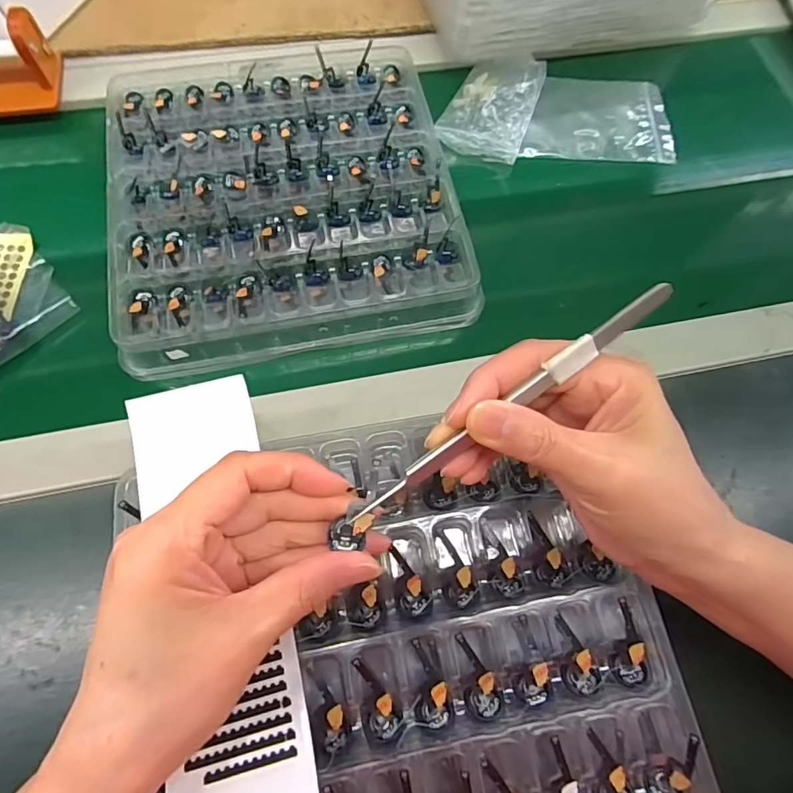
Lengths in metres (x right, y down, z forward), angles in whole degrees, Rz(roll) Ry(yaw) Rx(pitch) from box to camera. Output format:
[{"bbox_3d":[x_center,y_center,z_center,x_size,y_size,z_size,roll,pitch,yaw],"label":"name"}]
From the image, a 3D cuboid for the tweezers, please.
[{"bbox_3d":[0.042,0.005,0.203,0.151,0.010,0.008,-37,74,6],"label":"tweezers"}]

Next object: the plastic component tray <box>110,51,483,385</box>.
[{"bbox_3d":[-0.088,-0.163,0.398,0.253,0.031,0.263,-11,70,-7],"label":"plastic component tray"}]

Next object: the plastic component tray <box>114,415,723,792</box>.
[{"bbox_3d":[0.006,0.140,0.241,0.250,0.022,0.255,-8,69,-6],"label":"plastic component tray"}]

